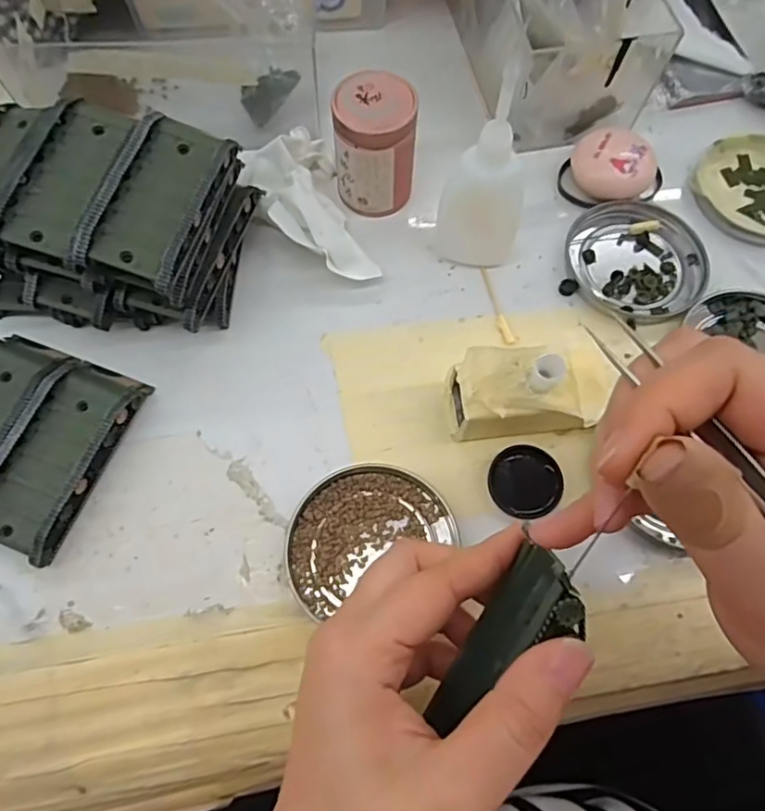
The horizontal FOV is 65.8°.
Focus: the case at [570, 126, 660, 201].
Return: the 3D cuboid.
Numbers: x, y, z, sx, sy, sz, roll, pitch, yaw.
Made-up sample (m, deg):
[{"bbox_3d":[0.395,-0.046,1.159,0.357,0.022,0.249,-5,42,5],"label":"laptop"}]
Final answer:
[{"bbox_3d":[0.139,-0.145,0.358,0.048,0.024,0.043,31,70,11],"label":"case"}]

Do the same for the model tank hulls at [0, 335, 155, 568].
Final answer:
[{"bbox_3d":[-0.179,0.014,0.291,0.091,0.018,0.096,20,68,7],"label":"model tank hulls"}]

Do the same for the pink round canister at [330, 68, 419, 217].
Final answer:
[{"bbox_3d":[-0.004,-0.145,0.333,0.043,0.064,0.043,3,67,0],"label":"pink round canister"}]

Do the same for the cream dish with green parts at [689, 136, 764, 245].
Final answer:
[{"bbox_3d":[0.233,-0.132,0.362,0.082,0.007,0.076,1,67,-1],"label":"cream dish with green parts"}]

